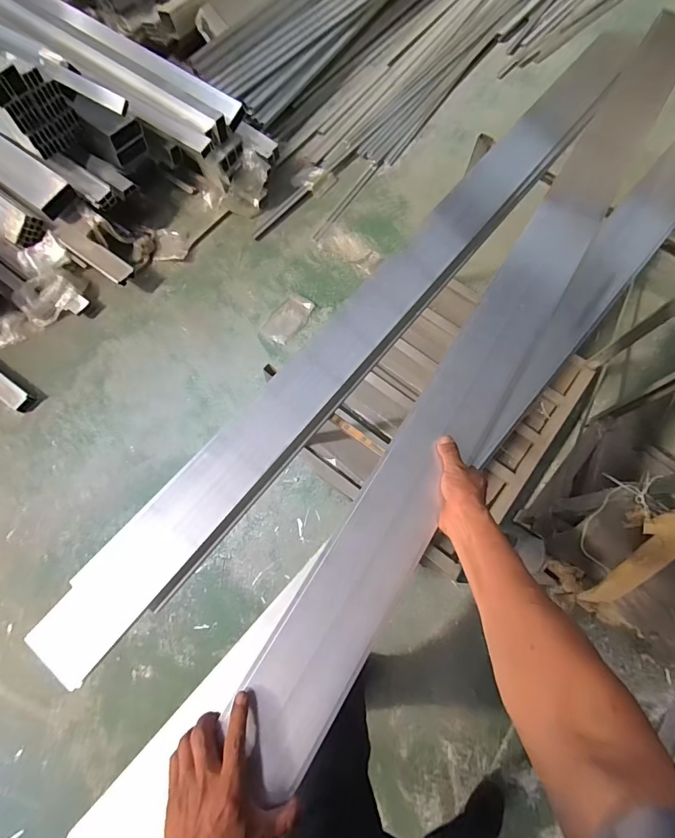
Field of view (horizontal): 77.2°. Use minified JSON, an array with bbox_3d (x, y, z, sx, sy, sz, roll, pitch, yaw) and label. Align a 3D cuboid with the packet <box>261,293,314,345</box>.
[{"bbox_3d":[-0.192,-0.391,1.661,0.127,0.024,0.222,33,73,10],"label":"packet"}]

